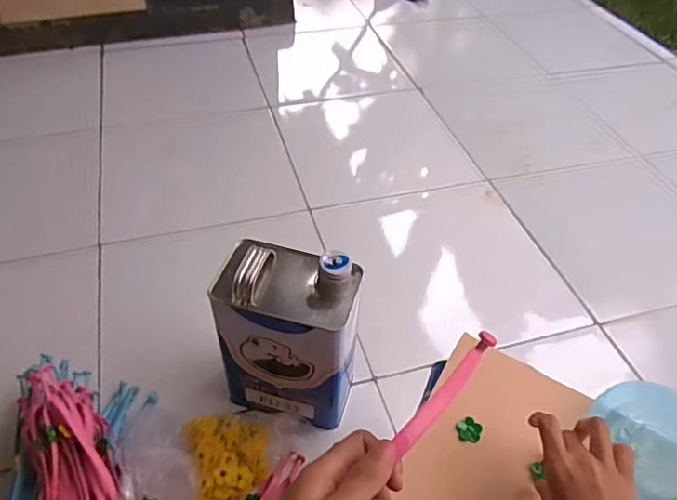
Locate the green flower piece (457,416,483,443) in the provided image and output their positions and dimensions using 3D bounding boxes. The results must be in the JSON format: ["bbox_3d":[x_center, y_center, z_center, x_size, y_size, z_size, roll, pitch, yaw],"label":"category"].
[{"bbox_3d":[0.123,0.169,0.510,0.023,0.004,0.025,1,46,-1],"label":"green flower piece"}]

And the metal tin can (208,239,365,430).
[{"bbox_3d":[-0.063,0.107,0.713,0.163,0.236,0.120,18,48,14],"label":"metal tin can"}]

